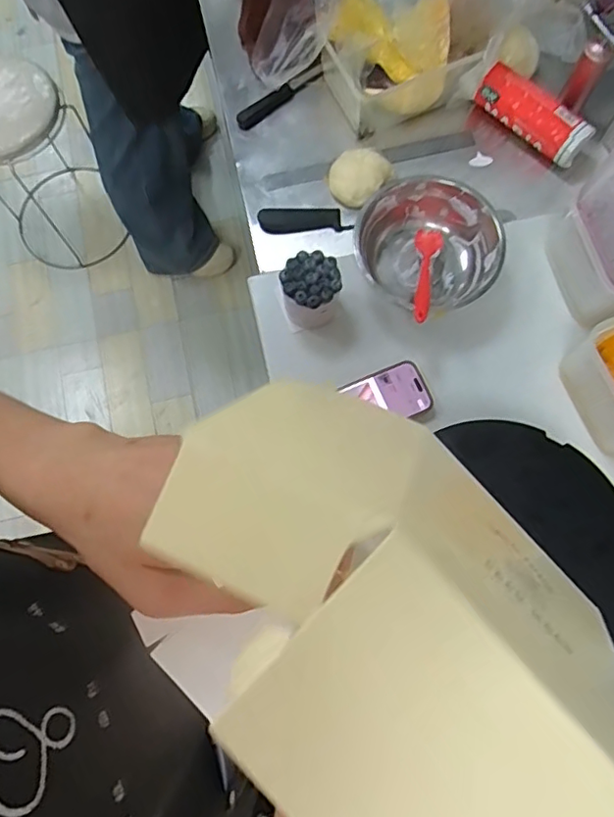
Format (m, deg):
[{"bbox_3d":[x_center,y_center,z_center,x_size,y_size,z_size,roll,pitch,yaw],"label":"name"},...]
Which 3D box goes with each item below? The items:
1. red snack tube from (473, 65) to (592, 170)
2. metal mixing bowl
[{"bbox_3d":[0.329,-0.427,0.808,0.170,0.049,0.056,43,79,10],"label":"red snack tube"},{"bbox_3d":[0.160,-0.219,0.742,0.182,0.093,0.166,0,75,0],"label":"metal mixing bowl"}]

